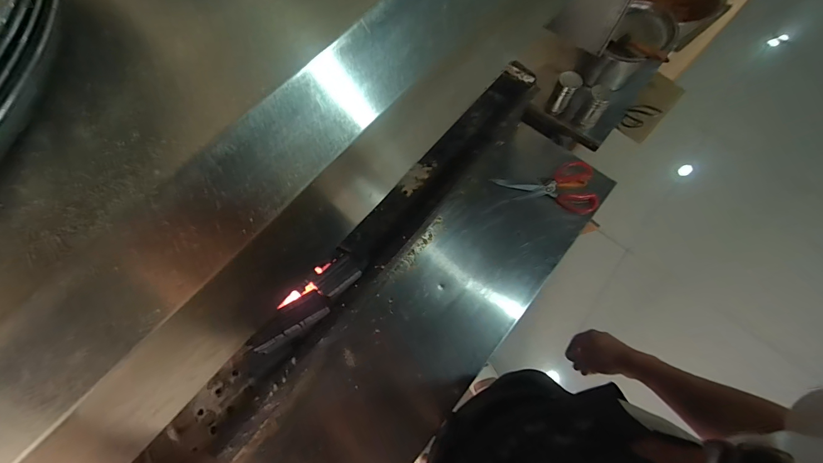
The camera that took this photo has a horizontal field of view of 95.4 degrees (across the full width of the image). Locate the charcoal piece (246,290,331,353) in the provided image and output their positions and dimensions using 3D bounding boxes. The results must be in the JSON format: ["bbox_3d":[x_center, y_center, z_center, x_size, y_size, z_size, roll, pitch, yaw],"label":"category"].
[{"bbox_3d":[-0.182,0.137,0.554,0.120,0.028,0.041,-38,74,-13],"label":"charcoal piece"}]

